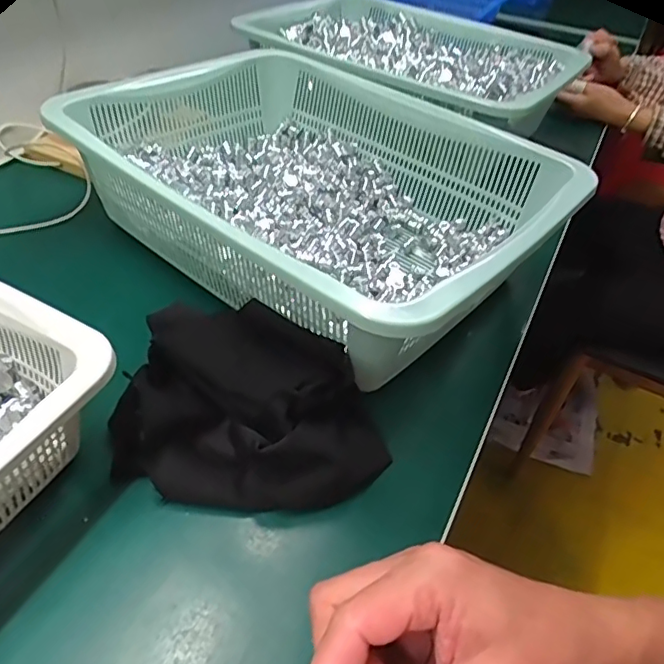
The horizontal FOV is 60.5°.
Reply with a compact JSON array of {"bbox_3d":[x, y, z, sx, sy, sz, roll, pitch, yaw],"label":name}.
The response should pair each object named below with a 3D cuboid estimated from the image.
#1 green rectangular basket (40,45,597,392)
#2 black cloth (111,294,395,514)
[{"bbox_3d":[-0.014,-0.133,0.541,0.401,0.108,0.328,32,48,25],"label":"green rectangular basket"},{"bbox_3d":[-0.054,0.049,0.388,0.186,0.080,0.123,4,42,-2],"label":"black cloth"}]

